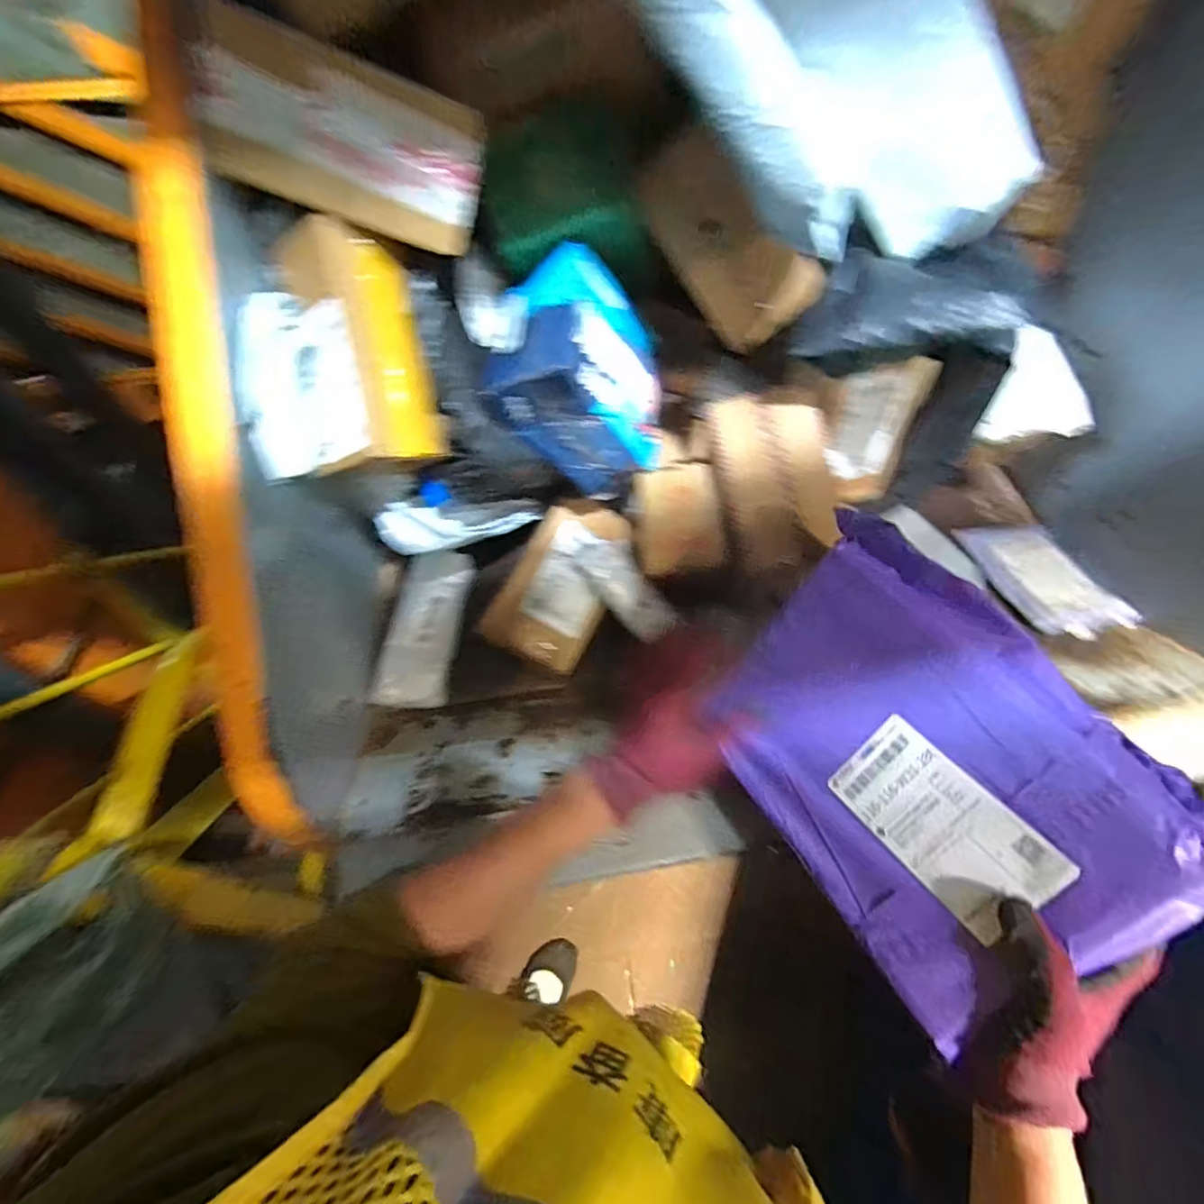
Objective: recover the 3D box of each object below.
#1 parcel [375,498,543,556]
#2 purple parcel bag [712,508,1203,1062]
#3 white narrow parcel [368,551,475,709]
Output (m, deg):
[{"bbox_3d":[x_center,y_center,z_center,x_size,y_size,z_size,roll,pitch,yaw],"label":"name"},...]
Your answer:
[{"bbox_3d":[-0.162,-0.094,0.654,0.192,0.063,0.028,-14,57,-31],"label":"parcel"},{"bbox_3d":[0.213,0.108,0.386,0.212,0.026,0.283,-47,57,19],"label":"purple parcel bag"},{"bbox_3d":[-0.227,0.026,0.712,0.086,0.017,0.225,12,61,-12],"label":"white narrow parcel"}]

